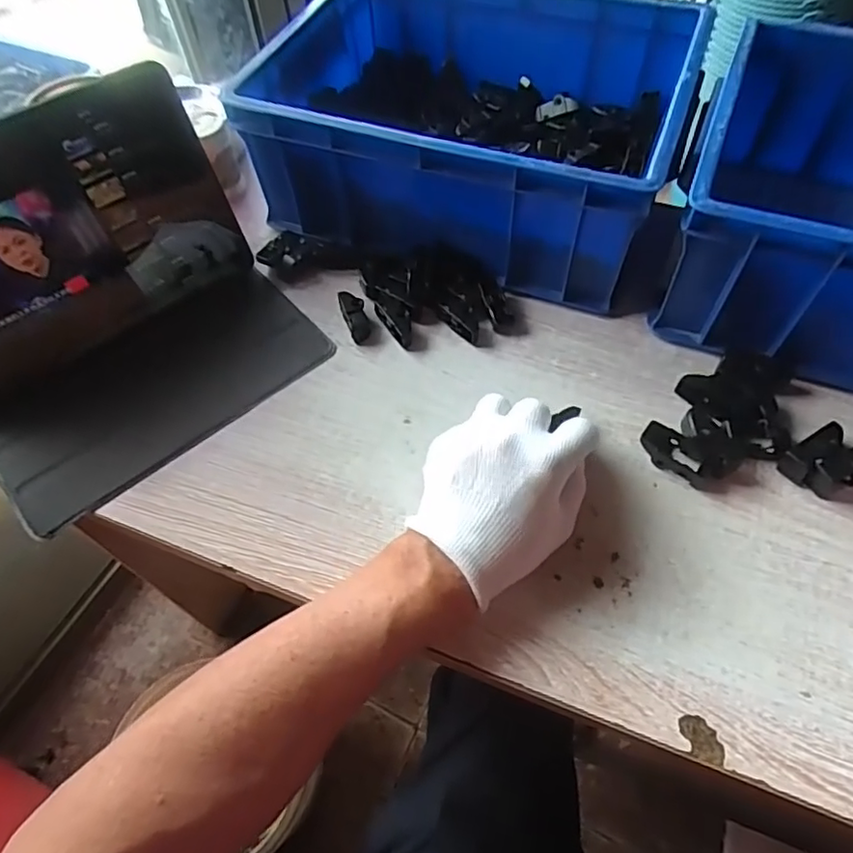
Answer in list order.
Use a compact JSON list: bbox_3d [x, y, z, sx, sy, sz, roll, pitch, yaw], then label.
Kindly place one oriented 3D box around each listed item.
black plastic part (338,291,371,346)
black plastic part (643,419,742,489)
[{"bbox_3d":[-0.058,-0.092,0.492,0.018,0.008,0.049,-19,73,-10],"label":"black plastic part"},{"bbox_3d":[0.181,0.019,0.413,0.062,0.017,0.033,30,64,19],"label":"black plastic part"}]

